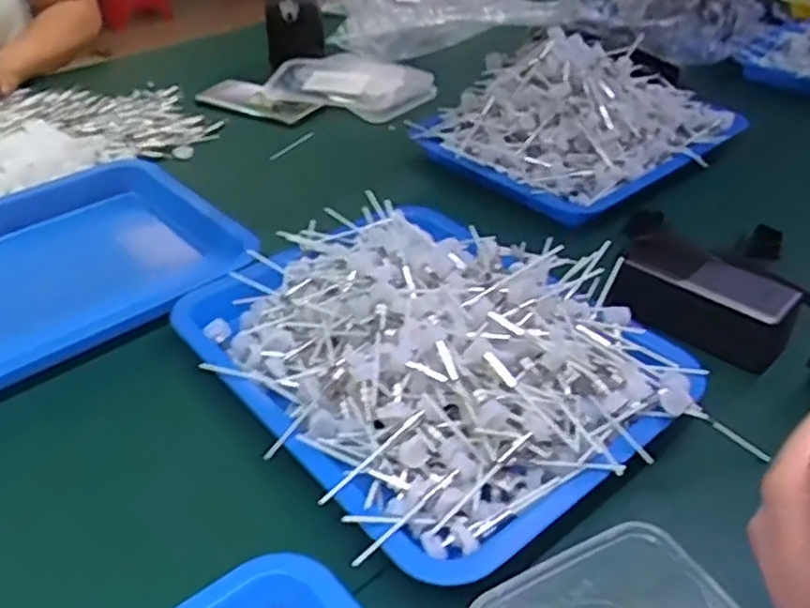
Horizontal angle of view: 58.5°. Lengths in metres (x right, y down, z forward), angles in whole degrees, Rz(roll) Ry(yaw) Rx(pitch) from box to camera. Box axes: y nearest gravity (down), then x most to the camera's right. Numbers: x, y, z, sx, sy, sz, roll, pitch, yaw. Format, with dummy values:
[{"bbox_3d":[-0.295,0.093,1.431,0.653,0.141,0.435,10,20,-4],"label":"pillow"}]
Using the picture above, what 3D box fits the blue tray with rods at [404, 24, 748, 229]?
[{"bbox_3d":[0.200,-0.231,0.801,0.322,0.101,0.250,-28,45,-31],"label":"blue tray with rods"}]

